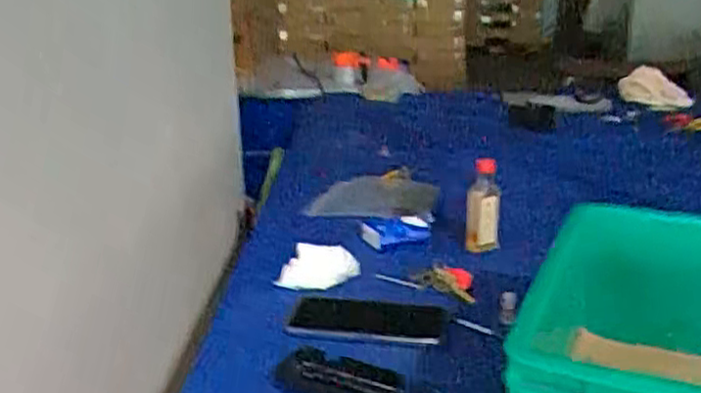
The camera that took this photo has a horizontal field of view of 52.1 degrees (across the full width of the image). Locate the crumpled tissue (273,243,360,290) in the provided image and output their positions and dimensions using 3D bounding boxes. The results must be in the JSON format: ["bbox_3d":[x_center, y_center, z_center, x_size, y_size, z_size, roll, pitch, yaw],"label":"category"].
[{"bbox_3d":[-0.040,0.081,0.857,0.098,0.051,0.029,0,18,3],"label":"crumpled tissue"}]

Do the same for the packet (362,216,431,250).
[{"bbox_3d":[0.062,0.048,0.953,0.093,0.041,0.032,-2,18,-1],"label":"packet"}]

